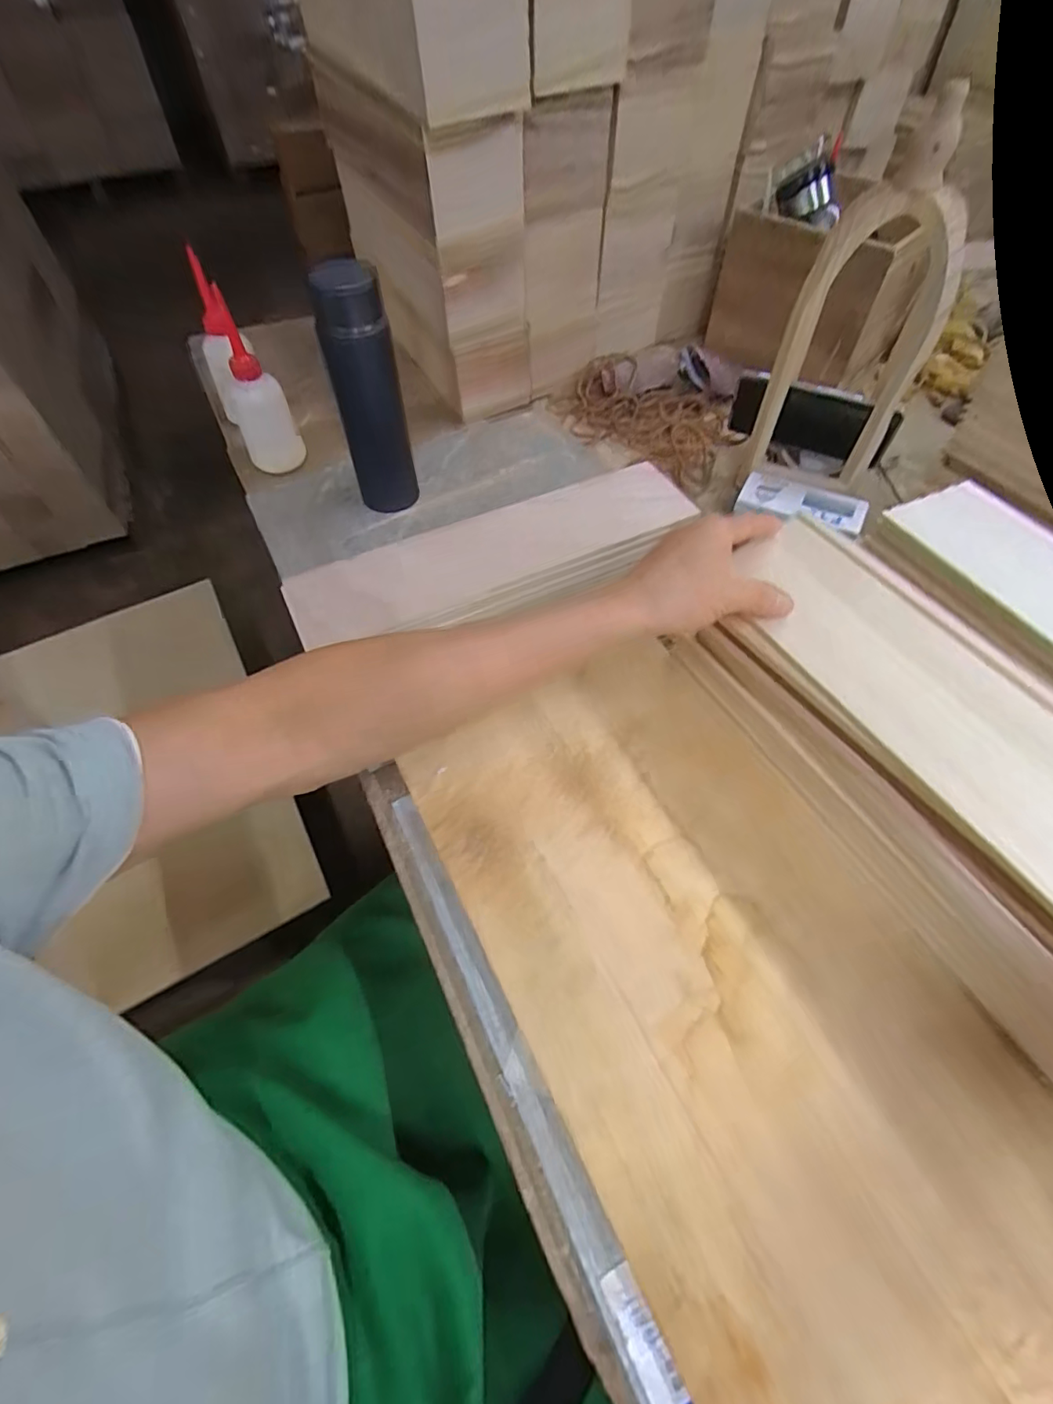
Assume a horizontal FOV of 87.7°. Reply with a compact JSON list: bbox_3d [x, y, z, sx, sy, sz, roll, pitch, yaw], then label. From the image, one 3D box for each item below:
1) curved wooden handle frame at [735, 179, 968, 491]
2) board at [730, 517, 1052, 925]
[{"bbox_3d":[0.292,-0.307,0.511,0.115,0.248,0.056,11,57,9],"label":"curved wooden handle frame"},{"bbox_3d":[0.261,0.020,0.317,0.099,0.024,0.347,-38,60,3],"label":"board"}]

